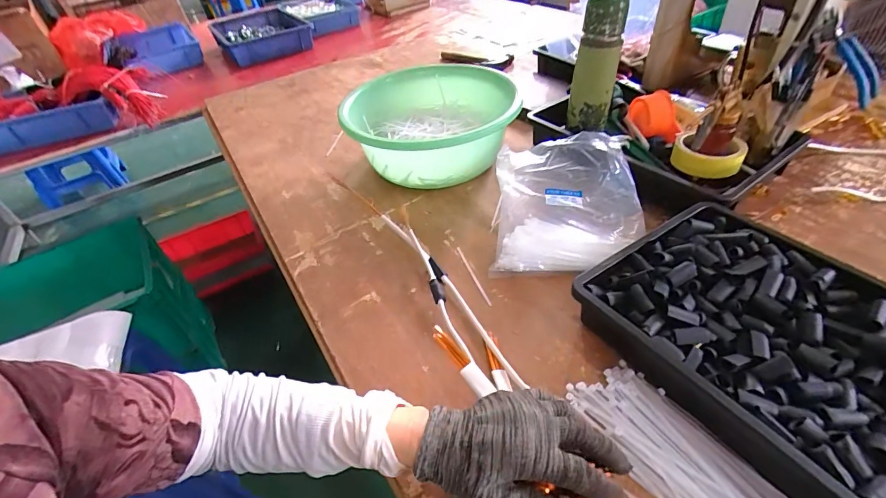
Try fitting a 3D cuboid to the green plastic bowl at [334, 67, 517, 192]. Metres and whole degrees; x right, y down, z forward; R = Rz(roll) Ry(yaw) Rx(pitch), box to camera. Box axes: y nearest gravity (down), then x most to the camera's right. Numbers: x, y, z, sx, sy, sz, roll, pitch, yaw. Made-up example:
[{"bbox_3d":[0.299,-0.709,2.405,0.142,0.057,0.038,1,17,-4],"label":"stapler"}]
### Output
[{"bbox_3d":[-0.020,-0.221,0.751,0.296,0.124,0.318,-4,42,4],"label":"green plastic bowl"}]

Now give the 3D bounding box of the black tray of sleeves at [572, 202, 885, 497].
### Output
[{"bbox_3d":[0.341,0.105,0.386,0.253,0.067,0.361,-28,46,-21],"label":"black tray of sleeves"}]

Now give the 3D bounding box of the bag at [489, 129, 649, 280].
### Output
[{"bbox_3d":[0.179,-0.069,0.591,0.202,0.088,0.222,0,42,9],"label":"bag"}]

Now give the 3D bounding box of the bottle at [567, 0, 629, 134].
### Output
[{"bbox_3d":[0.245,-0.298,0.651,0.065,0.187,0.055,14,46,22],"label":"bottle"}]

